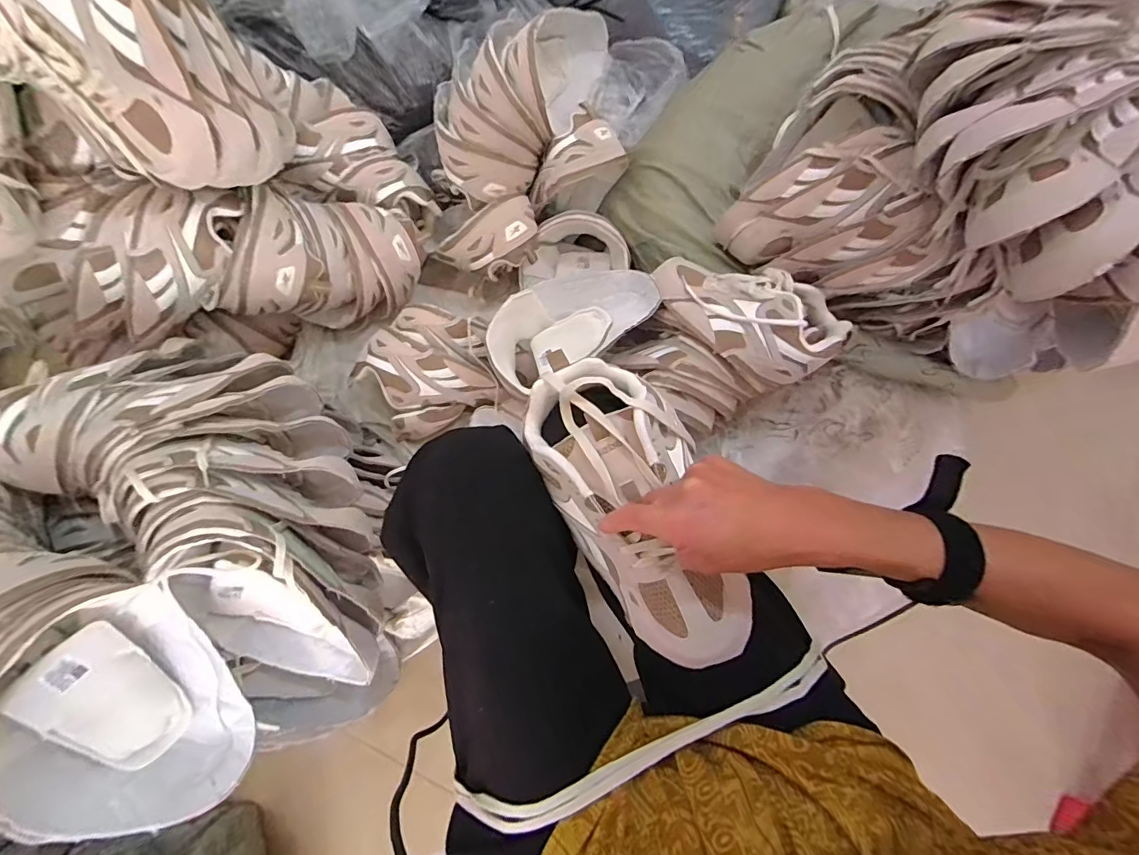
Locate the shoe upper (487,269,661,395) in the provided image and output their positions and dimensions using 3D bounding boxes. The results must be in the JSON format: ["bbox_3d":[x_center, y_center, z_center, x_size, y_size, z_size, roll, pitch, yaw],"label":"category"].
[{"bbox_3d":[0.002,-0.150,0.684,0.244,0.082,0.129,-17,76,17],"label":"shoe upper"}]

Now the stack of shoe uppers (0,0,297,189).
[{"bbox_3d":[-0.422,-0.350,0.474,0.195,0.261,0.140,-32,79,-8],"label":"stack of shoe uppers"}]

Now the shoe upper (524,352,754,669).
[{"bbox_3d":[0.061,0.059,0.385,0.121,0.067,0.242,-23,86,-7],"label":"shoe upper"}]

